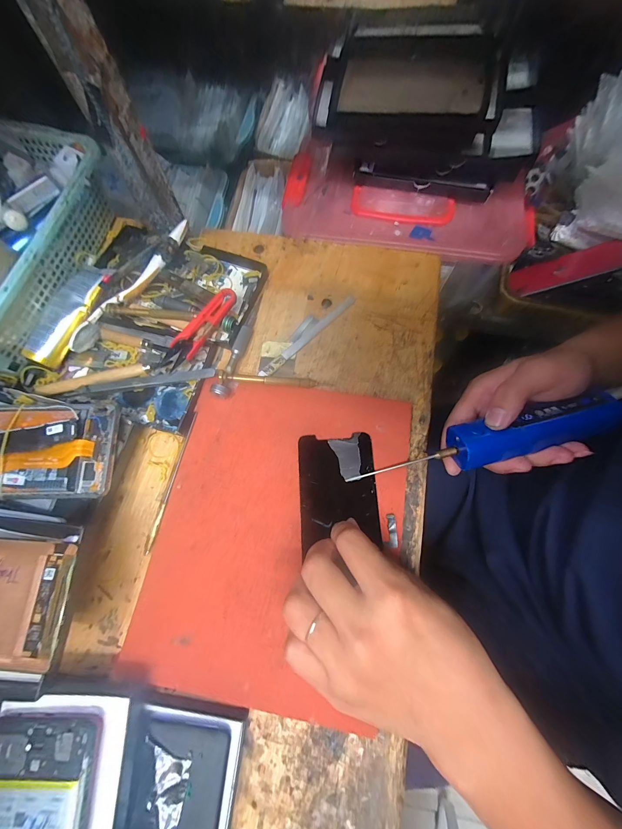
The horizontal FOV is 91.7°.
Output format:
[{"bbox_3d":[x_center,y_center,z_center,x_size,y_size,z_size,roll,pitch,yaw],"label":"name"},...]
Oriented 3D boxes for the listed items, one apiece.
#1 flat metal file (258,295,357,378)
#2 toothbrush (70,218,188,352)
[{"bbox_3d":[-0.002,-0.083,0.316,0.131,0.004,0.010,-43,77,-11],"label":"flat metal file"},{"bbox_3d":[-0.183,-0.138,0.310,0.022,0.011,0.178,29,76,9],"label":"toothbrush"}]

